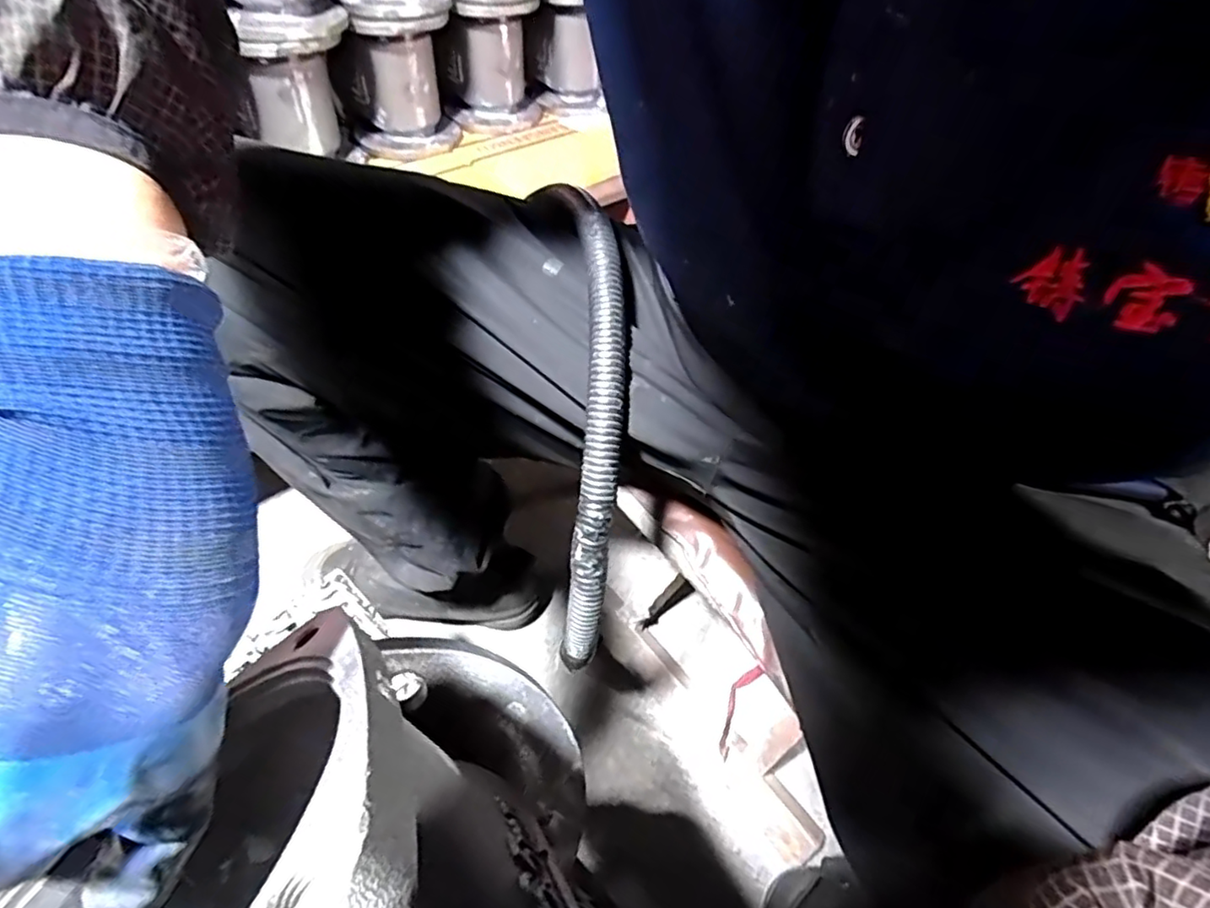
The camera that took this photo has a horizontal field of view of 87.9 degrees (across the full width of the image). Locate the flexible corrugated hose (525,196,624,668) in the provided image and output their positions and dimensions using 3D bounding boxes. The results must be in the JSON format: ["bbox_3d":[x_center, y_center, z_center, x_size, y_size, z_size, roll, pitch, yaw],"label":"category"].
[{"bbox_3d":[-0.015,-0.027,0.373,0.048,0.096,0.311,0,85,-5],"label":"flexible corrugated hose"}]

